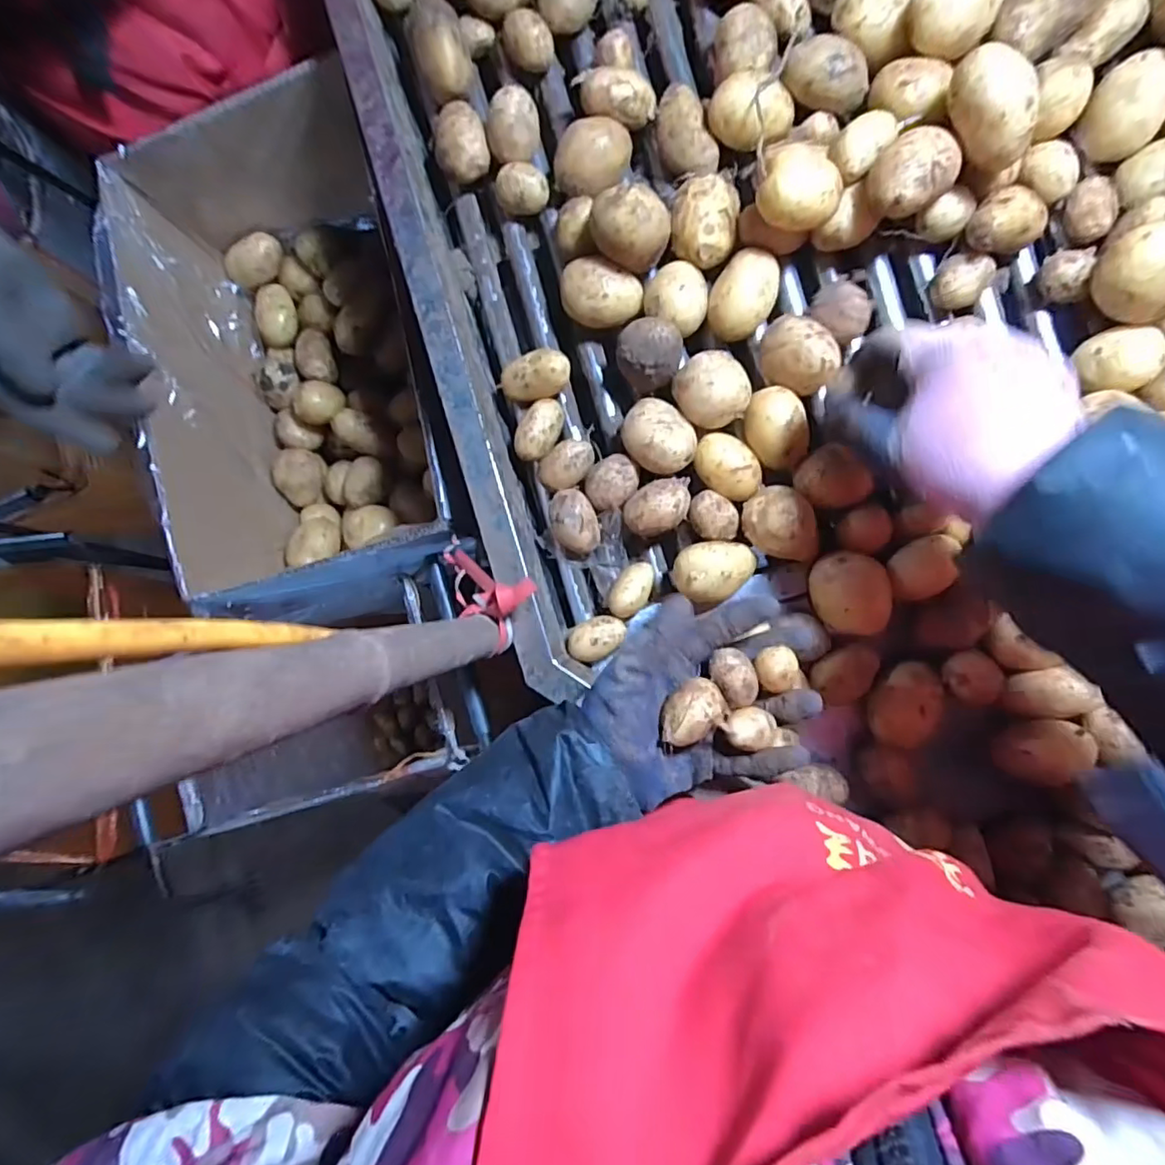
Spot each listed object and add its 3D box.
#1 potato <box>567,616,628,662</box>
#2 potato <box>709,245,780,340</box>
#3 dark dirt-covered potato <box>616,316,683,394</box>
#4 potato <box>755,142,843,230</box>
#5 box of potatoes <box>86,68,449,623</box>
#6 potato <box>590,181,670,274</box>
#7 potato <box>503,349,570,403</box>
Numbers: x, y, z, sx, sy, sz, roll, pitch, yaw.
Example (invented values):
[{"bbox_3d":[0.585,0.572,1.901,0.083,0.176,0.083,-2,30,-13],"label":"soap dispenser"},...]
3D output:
[{"bbox_3d":[0.011,0.042,0.444,0.043,0.030,0.028,-26,83,7],"label":"potato"},{"bbox_3d":[0.115,-0.203,0.422,0.043,0.042,0.057,18,91,10],"label":"potato"},{"bbox_3d":[0.050,-0.163,0.424,0.041,0.053,0.041,0,87,10],"label":"dark dirt-covered potato"},{"bbox_3d":[0.141,-0.254,0.382,0.051,0.042,0.042,11,89,10],"label":"potato"},{"bbox_3d":[-0.274,-0.185,0.571,0.200,0.178,0.434,-13,85,9],"label":"box of potatoes"},{"bbox_3d":[0.032,-0.243,0.400,0.051,0.038,0.040,32,93,10],"label":"potato"},{"bbox_3d":[-0.035,-0.154,0.444,0.052,0.034,0.030,-6,86,9],"label":"potato"}]

